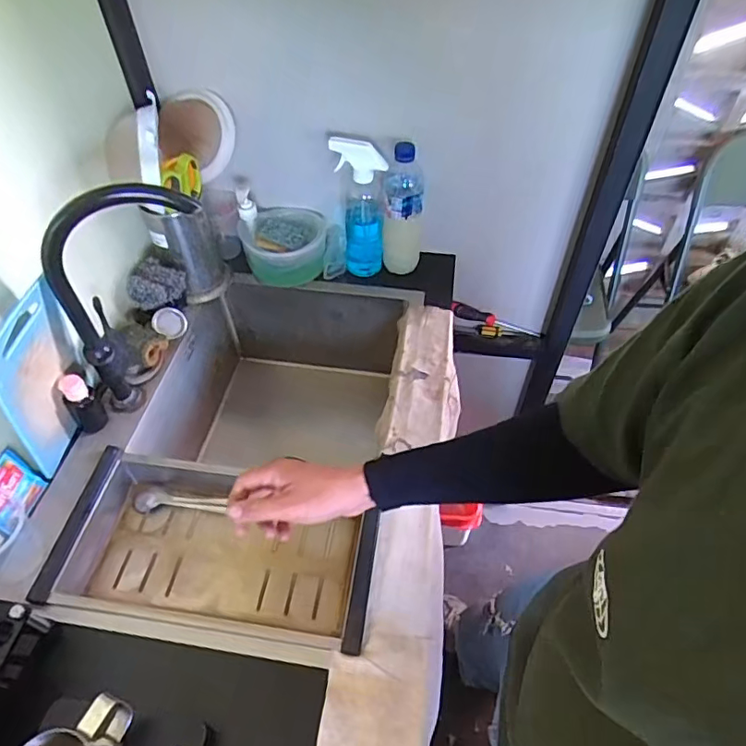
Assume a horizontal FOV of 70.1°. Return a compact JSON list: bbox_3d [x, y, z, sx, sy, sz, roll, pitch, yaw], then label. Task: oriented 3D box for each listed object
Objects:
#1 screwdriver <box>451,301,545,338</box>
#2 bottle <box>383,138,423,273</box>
[{"bbox_3d":[0.261,-0.109,1.130,0.240,0.036,0.028,13,45,-25],"label":"screwdriver"},{"bbox_3d":[0.050,-0.269,0.890,0.063,0.239,0.064,3,50,4],"label":"bottle"}]

